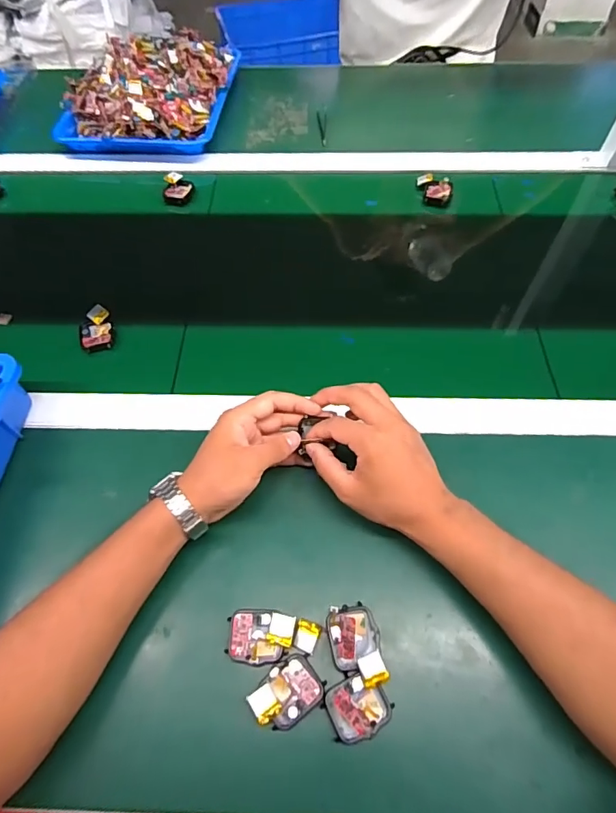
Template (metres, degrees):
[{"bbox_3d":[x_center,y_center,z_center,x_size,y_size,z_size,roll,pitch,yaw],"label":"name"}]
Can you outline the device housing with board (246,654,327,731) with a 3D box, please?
[{"bbox_3d":[-0.015,0.215,0.346,0.050,0.014,0.038,-36,64,-18],"label":"device housing with board"}]

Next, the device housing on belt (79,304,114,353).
[{"bbox_3d":[-0.245,-0.089,0.533,0.036,0.019,0.053,-19,60,-9],"label":"device housing on belt"}]

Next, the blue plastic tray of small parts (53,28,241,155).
[{"bbox_3d":[-0.254,-0.528,0.767,0.243,0.073,0.294,7,60,6],"label":"blue plastic tray of small parts"}]

